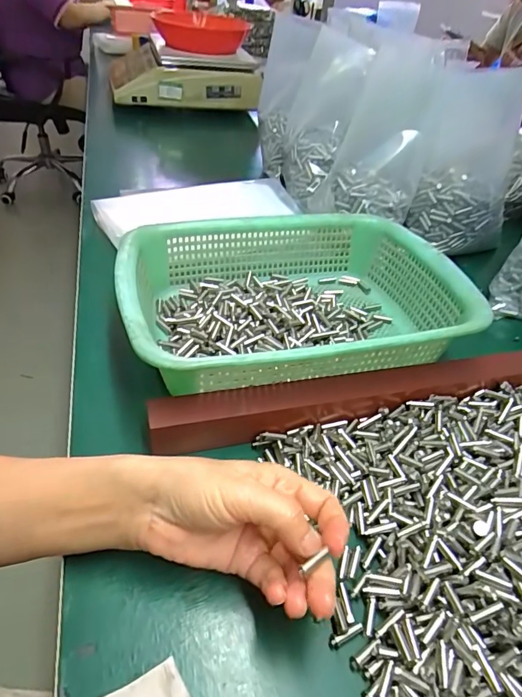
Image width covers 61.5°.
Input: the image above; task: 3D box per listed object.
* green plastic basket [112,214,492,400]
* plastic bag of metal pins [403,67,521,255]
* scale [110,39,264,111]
[{"bbox_3d":[0.030,-0.049,0.409,0.292,0.071,0.220,-6,44,-13],"label":"green plastic basket"},{"bbox_3d":[0.258,-0.223,0.545,0.121,0.199,0.068,20,45,15],"label":"plastic bag of metal pins"},{"bbox_3d":[-0.186,-0.656,1.053,0.323,0.098,0.323,-5,43,-10],"label":"scale"}]

